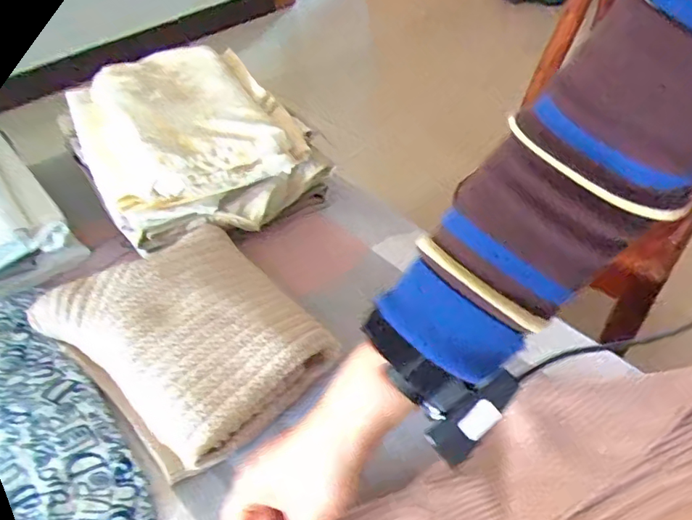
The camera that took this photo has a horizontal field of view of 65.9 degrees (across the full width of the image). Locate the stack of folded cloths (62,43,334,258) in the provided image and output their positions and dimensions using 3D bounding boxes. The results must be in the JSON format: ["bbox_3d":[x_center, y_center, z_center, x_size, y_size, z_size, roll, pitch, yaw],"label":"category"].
[{"bbox_3d":[-0.194,-0.153,0.658,0.245,0.108,0.286,-28,50,-23],"label":"stack of folded cloths"}]

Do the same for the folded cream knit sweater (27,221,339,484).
[{"bbox_3d":[-0.145,0.067,0.489,0.196,0.045,0.216,-32,52,-26],"label":"folded cream knit sweater"}]

